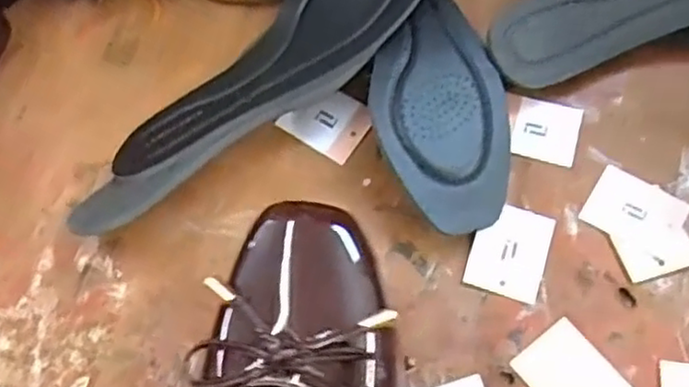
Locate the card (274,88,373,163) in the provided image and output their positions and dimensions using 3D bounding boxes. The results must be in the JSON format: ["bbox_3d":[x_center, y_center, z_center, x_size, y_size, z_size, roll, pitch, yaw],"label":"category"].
[{"bbox_3d":[-0.009,-0.045,0.423,0.047,0.004,0.041,33,74,13],"label":"card"}]

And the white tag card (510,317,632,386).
[{"bbox_3d":[0.117,0.094,0.360,0.040,0.004,0.050,-37,73,-11],"label":"white tag card"}]

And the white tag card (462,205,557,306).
[{"bbox_3d":[0.092,0.031,0.387,0.041,0.004,0.051,17,71,8],"label":"white tag card"}]

